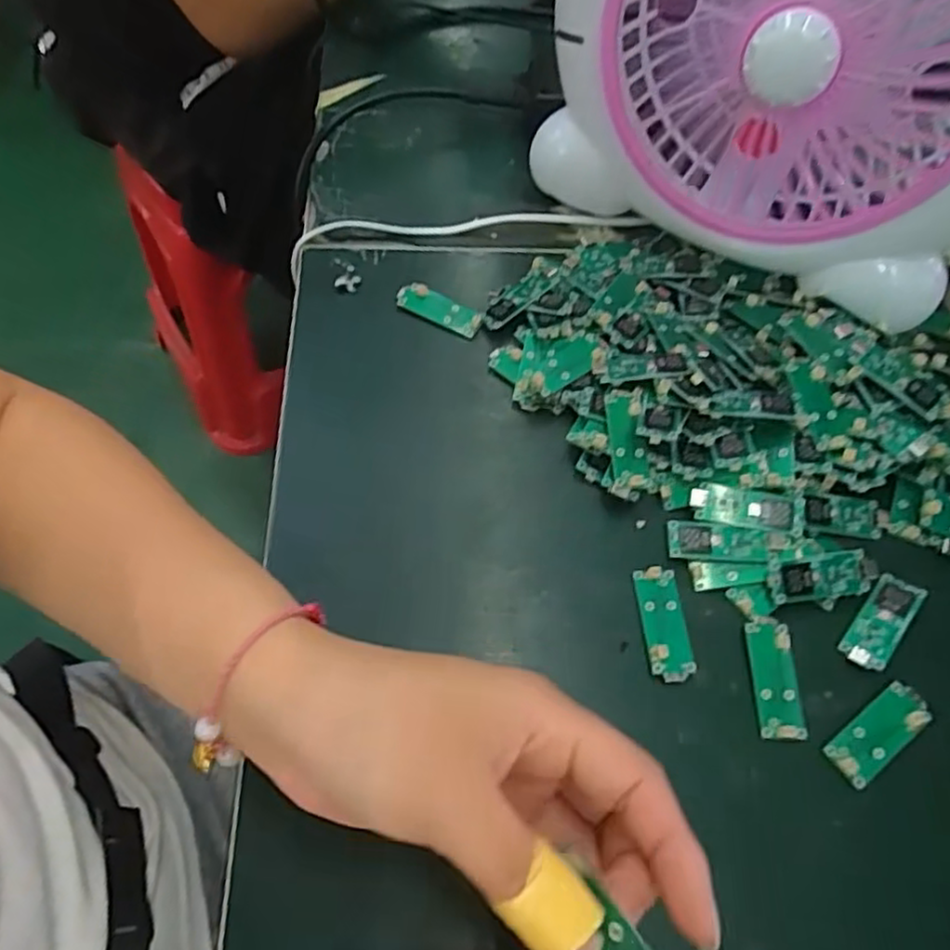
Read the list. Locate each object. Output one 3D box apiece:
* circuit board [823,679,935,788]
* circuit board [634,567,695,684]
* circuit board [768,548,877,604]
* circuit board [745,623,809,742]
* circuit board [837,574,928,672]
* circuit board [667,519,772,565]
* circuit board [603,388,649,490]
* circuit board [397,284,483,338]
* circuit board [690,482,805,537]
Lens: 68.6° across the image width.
[{"bbox_3d":[0.167,0.106,0.286,0.050,0.005,0.019,-30,66,-20],"label":"circuit board"},{"bbox_3d":[0.083,0.065,0.307,0.019,0.007,0.050,-2,59,-6],"label":"circuit board"},{"bbox_3d":[0.158,0.045,0.313,0.050,0.007,0.020,-4,59,-7],"label":"circuit board"},{"bbox_3d":[0.128,0.087,0.296,0.019,0.004,0.047,3,59,-3],"label":"circuit board"},{"bbox_3d":[0.181,0.066,0.312,0.019,0.006,0.048,37,63,17],"label":"circuit board"},{"bbox_3d":[0.112,0.031,0.323,0.044,0.004,0.020,9,59,1],"label":"circuit board"},{"bbox_3d":[0.074,-0.019,0.337,0.018,0.008,0.052,-1,71,2],"label":"circuit board"},{"bbox_3d":[-0.020,-0.095,0.400,0.050,0.004,0.017,26,80,8],"label":"circuit board"},{"bbox_3d":[0.127,0.016,0.327,0.050,0.007,0.019,14,59,4],"label":"circuit board"}]

